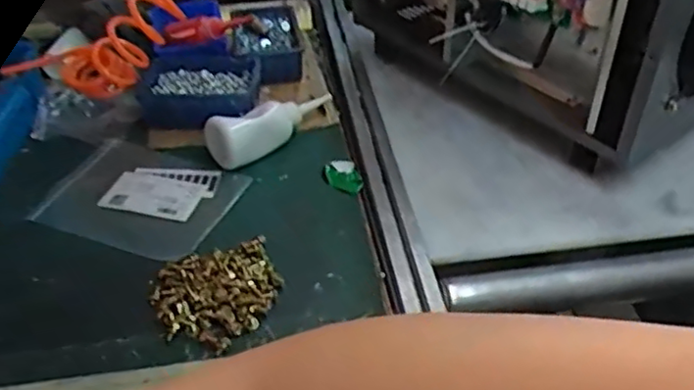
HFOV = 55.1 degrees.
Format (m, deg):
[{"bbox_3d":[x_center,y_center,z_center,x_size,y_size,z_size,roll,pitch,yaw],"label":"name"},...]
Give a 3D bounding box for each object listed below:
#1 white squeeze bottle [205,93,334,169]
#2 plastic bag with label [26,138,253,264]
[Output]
[{"bbox_3d":[-0.085,-0.090,0.790,0.170,0.049,0.045,-23,45,-23],"label":"white squeeze bottle"},{"bbox_3d":[-0.229,0.000,0.739,0.218,0.011,0.155,12,41,20],"label":"plastic bag with label"}]

